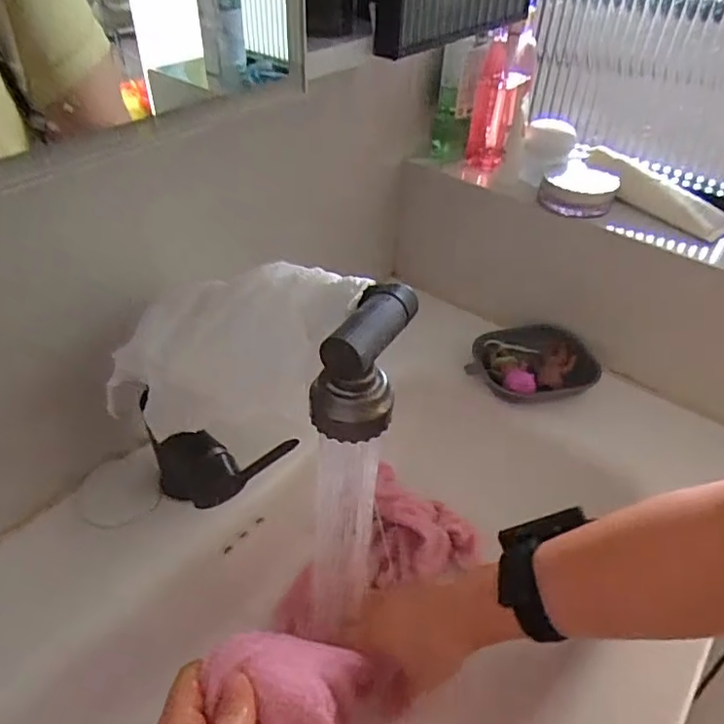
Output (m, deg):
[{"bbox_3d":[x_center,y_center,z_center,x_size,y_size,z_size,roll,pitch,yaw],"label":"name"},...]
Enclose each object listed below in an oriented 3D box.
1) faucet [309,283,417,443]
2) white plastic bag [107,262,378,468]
[{"bbox_3d":[0.001,-0.002,0.333,0.042,0.061,0.075,15,42,13],"label":"faucet"},{"bbox_3d":[-0.085,-0.011,0.409,0.172,0.128,0.088,9,41,6],"label":"white plastic bag"}]

